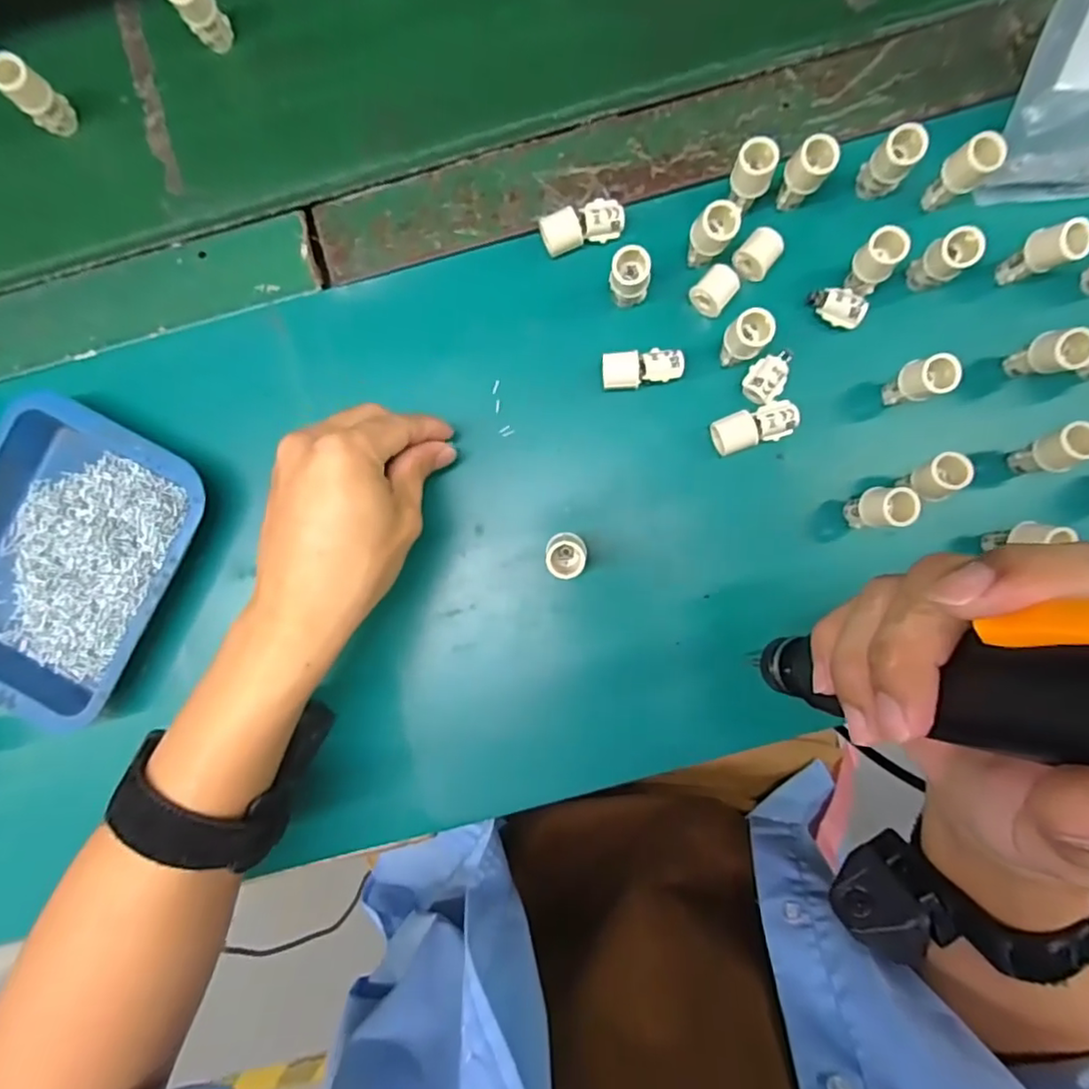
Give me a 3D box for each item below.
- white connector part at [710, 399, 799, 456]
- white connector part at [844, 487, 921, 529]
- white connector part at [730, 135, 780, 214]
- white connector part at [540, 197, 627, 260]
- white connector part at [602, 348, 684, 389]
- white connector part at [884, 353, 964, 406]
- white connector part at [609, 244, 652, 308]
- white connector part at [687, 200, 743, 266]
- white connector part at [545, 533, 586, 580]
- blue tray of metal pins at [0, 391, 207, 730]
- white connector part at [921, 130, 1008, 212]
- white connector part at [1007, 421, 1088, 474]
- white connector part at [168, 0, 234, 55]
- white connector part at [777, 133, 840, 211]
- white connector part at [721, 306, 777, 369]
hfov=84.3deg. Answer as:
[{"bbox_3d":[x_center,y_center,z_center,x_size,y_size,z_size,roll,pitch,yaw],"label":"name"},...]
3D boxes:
[{"bbox_3d":[0.112,-0.062,0.321,0.046,0.015,0.019,-18,88,1],"label":"white connector part"},{"bbox_3d":[0.168,-0.018,0.307,0.022,0.042,0.019,0,89,1],"label":"white connector part"},{"bbox_3d":[0.106,-0.189,0.312,0.021,0.040,0.017,30,89,2],"label":"white connector part"},{"bbox_3d":[0.020,-0.173,0.328,0.044,0.014,0.020,-20,88,1],"label":"white connector part"},{"bbox_3d":[0.053,-0.095,0.325,0.043,0.015,0.018,-11,88,1],"label":"white connector part"},{"bbox_3d":[0.189,-0.082,0.309,0.018,0.050,0.020,-25,88,0],"label":"white connector part"},{"bbox_3d":[0.045,-0.137,0.315,0.021,0.039,0.021,0,89,1],"label":"white connector part"},{"bbox_3d":[0.086,-0.160,0.313,0.019,0.041,0.017,30,89,2],"label":"white connector part"},{"bbox_3d":[0.011,0.006,0.313,0.019,0.044,0.022,4,89,1],"label":"white connector part"},{"bbox_3d":[-0.259,0.009,0.328,0.122,0.025,0.157,24,89,2],"label":"blue tray of metal pins"},{"bbox_3d":[0.214,-0.191,0.312,0.020,0.045,0.017,45,90,2],"label":"white connector part"},{"bbox_3d":[0.254,-0.047,0.305,0.016,0.048,0.021,-10,88,1],"label":"white connector part"},{"bbox_3d":[-0.193,-0.299,0.337,0.021,0.043,0.016,-35,88,0],"label":"white connector part"},{"bbox_3d":[0.135,-0.191,0.312,0.017,0.040,0.018,0,89,1],"label":"white connector part"},{"bbox_3d":[0.103,-0.105,0.310,0.019,0.035,0.019,0,89,1],"label":"white connector part"}]

